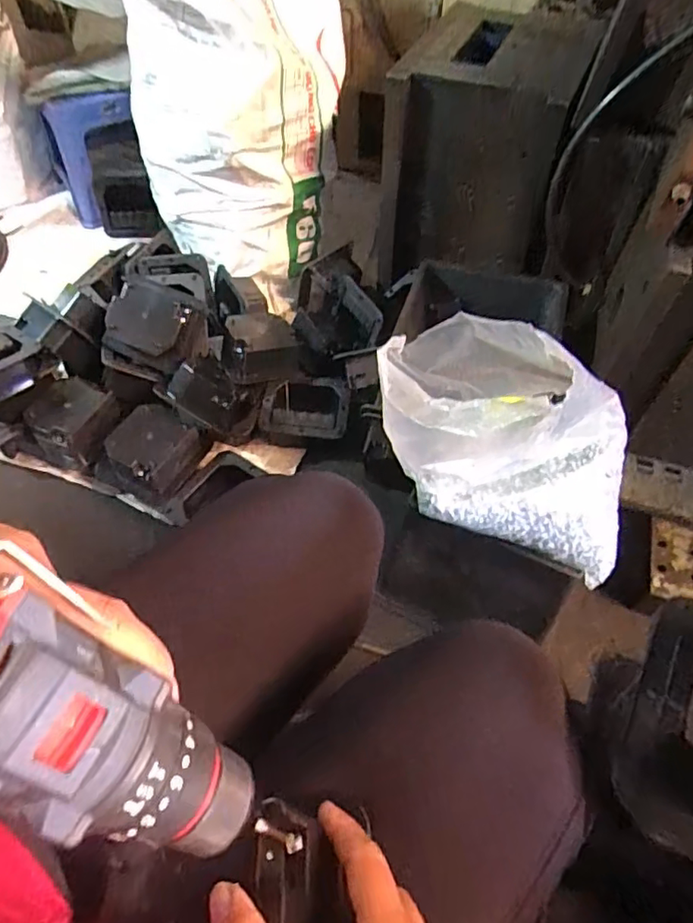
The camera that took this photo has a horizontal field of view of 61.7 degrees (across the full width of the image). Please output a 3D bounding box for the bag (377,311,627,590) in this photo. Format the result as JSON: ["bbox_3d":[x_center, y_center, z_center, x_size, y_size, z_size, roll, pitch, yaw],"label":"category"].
[{"bbox_3d":[0.159,-0.035,0.575,0.259,0.201,0.182,9,55,7],"label":"bag"}]

